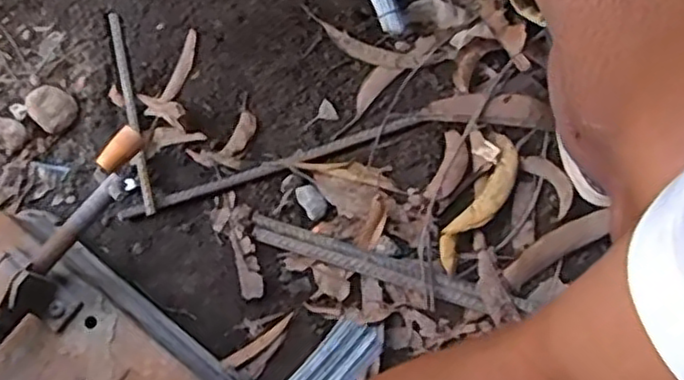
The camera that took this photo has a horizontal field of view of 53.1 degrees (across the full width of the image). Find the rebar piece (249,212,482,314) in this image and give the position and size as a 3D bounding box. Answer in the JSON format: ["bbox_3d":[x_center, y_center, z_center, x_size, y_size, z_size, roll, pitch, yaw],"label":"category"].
[{"bbox_3d":[0.022,0.065,0.622,0.218,0.014,0.023,18,78,5],"label":"rebar piece"}]

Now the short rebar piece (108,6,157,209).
[{"bbox_3d":[-0.200,-0.076,0.646,0.012,0.011,0.207,-14,77,-3],"label":"short rebar piece"}]

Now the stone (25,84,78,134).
[{"bbox_3d":[-0.279,-0.081,0.653,0.045,0.019,0.039,43,81,10],"label":"stone"}]

